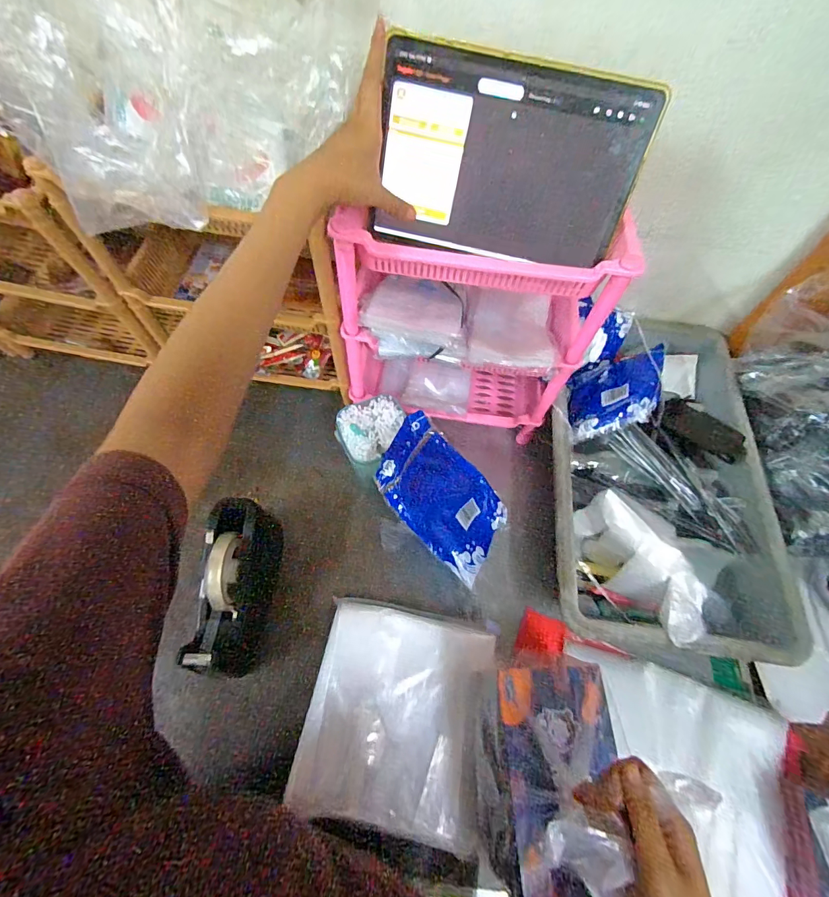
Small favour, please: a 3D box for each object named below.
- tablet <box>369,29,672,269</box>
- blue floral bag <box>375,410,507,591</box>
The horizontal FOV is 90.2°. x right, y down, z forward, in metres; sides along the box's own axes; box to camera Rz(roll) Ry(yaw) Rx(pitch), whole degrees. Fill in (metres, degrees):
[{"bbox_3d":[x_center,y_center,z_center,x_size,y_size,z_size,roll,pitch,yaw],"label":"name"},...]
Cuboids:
[{"bbox_3d":[0.089,-0.275,0.404,0.244,0.163,0.009,13,30,2],"label":"tablet"},{"bbox_3d":[0.044,0.062,0.561,0.204,0.025,0.146,46,55,-11],"label":"blue floral bag"}]

